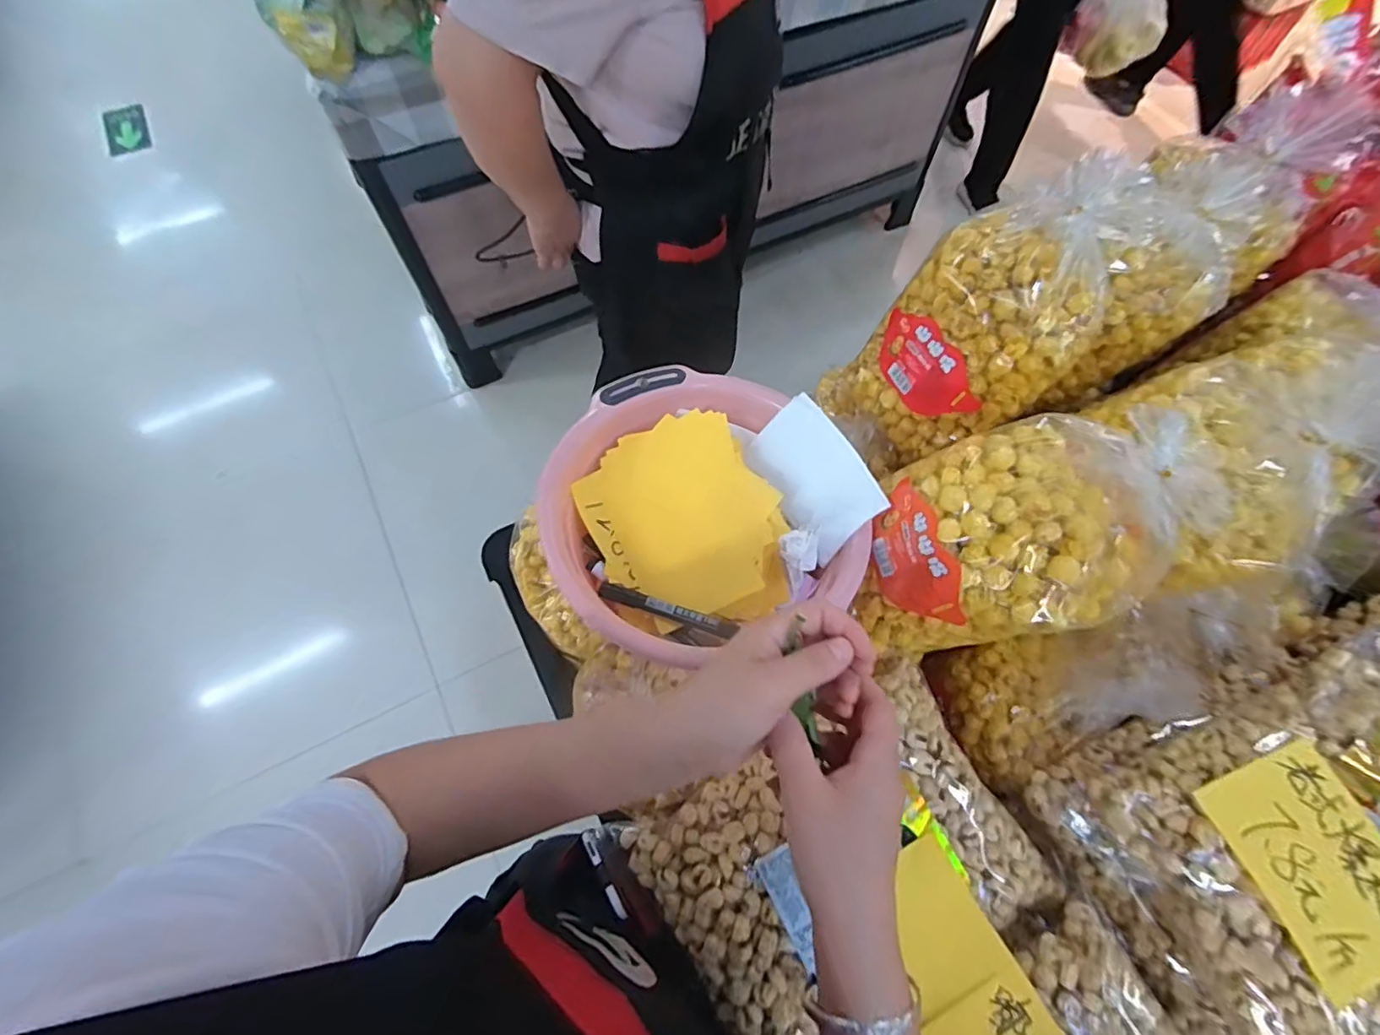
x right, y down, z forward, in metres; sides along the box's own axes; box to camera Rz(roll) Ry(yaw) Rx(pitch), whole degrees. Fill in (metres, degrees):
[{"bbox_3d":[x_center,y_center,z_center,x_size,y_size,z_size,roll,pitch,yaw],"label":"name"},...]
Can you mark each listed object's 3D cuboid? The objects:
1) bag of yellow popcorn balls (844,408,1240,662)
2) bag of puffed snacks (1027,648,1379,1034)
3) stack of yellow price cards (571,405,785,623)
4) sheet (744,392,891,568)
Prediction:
[{"bbox_3d":[0.263,0.012,0.477,0.225,0.170,0.166,-12,67,-6],"label":"bag of yellow popcorn balls"},{"bbox_3d":[0.492,0.275,0.465,0.284,0.115,0.265,-24,69,-11],"label":"bag of puffed snacks"},{"bbox_3d":[-0.005,0.005,0.540,0.162,0.040,0.198,-25,69,-12],"label":"stack of yellow price cards"},{"bbox_3d":[0.113,-0.037,0.543,0.015,0.086,0.137,-2,53,-48],"label":"sheet"}]

